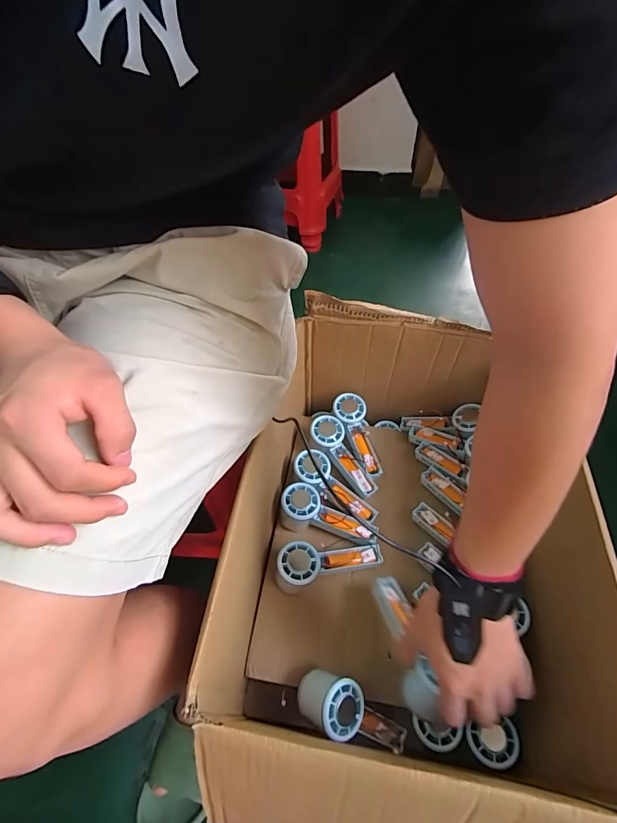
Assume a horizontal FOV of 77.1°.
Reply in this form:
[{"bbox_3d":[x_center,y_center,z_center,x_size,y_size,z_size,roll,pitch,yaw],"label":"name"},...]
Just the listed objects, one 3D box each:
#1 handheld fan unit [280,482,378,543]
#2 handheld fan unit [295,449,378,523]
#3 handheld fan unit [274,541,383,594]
[{"bbox_3d":[0.027,0.164,0.590,0.147,0.057,0.055,22,53,-1],"label":"handheld fan unit"},{"bbox_3d":[0.042,0.117,0.604,0.148,0.027,0.056,40,59,4],"label":"handheld fan unit"},{"bbox_3d":[0.030,0.214,0.539,0.150,0.061,0.058,-2,52,-2],"label":"handheld fan unit"}]

